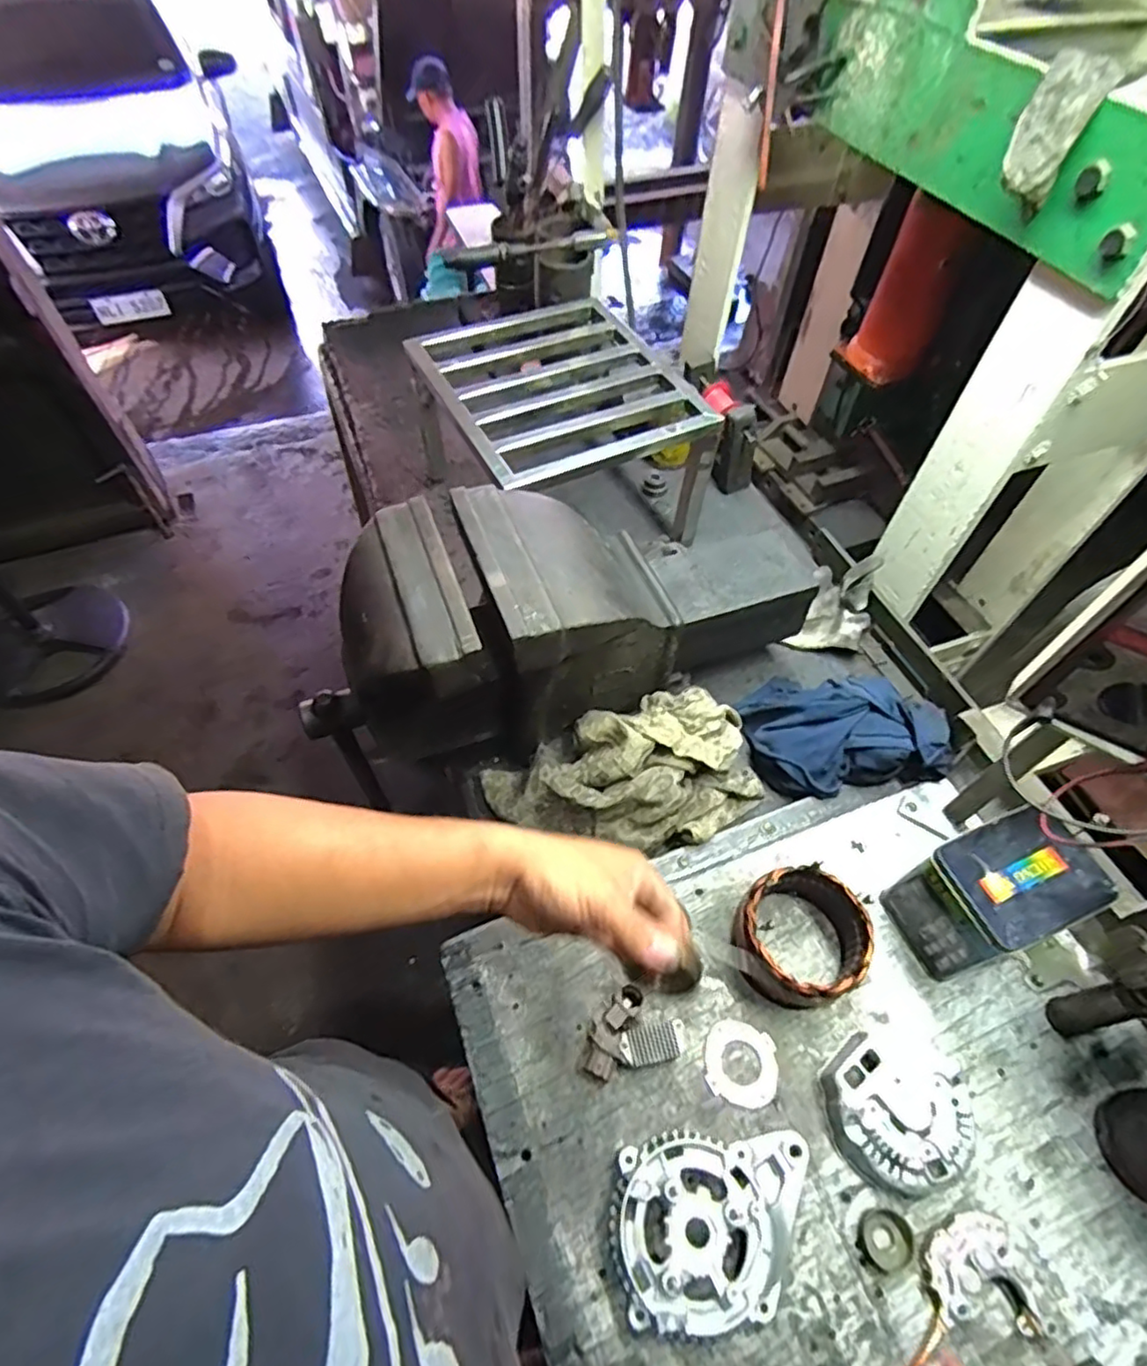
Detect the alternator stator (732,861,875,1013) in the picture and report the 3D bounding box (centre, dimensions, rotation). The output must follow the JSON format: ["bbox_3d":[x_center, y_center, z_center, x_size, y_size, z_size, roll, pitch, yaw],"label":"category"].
[{"bbox_3d":[0.207,0.235,0.602,0.112,0.071,0.110,0,56,-1],"label":"alternator stator"}]

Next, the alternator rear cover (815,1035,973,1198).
[{"bbox_3d":[0.273,0.356,0.544,0.119,0.038,0.114,-32,63,-20],"label":"alternator rear cover"}]

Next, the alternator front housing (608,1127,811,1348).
[{"bbox_3d":[0.107,0.416,0.494,0.152,0.043,0.124,1,56,0],"label":"alternator front housing"}]

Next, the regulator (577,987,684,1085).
[{"bbox_3d":[0.048,0.310,0.579,0.092,0.024,0.062,-14,58,-10],"label":"regulator"}]

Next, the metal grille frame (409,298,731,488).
[{"bbox_3d":[-0.026,-0.403,0.869,0.303,0.029,0.364,-23,60,-16],"label":"metal grille frame"}]

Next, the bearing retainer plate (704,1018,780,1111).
[{"bbox_3d":[0.147,0.335,0.573,0.064,0.006,0.064,0,56,-1],"label":"bearing retainer plate"}]

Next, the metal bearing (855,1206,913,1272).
[{"bbox_3d":[0.242,0.430,0.505,0.042,0.005,0.037,-24,60,-16],"label":"metal bearing"}]

